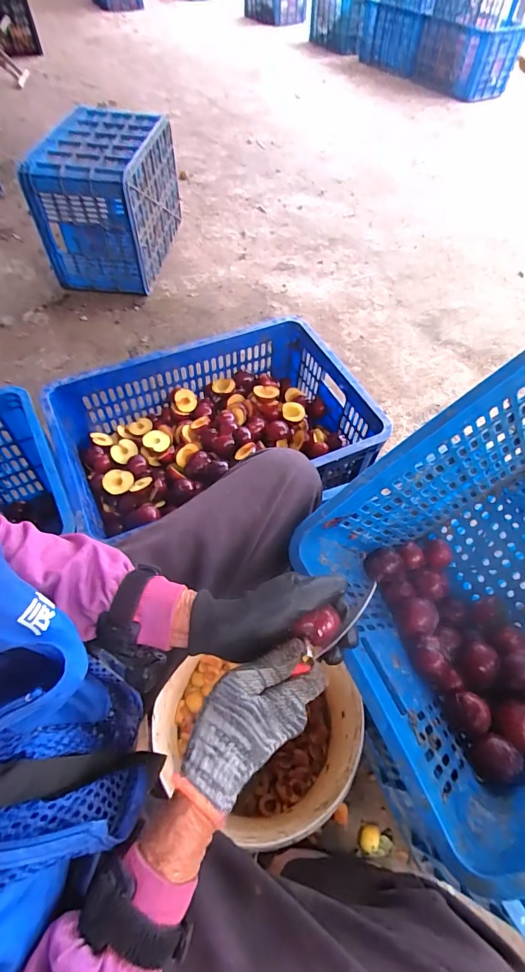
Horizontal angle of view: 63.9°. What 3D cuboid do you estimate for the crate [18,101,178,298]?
[{"bbox_3d":[-0.502,-0.940,1.412,0.324,0.359,0.522,6,56,3],"label":"crate"}]

